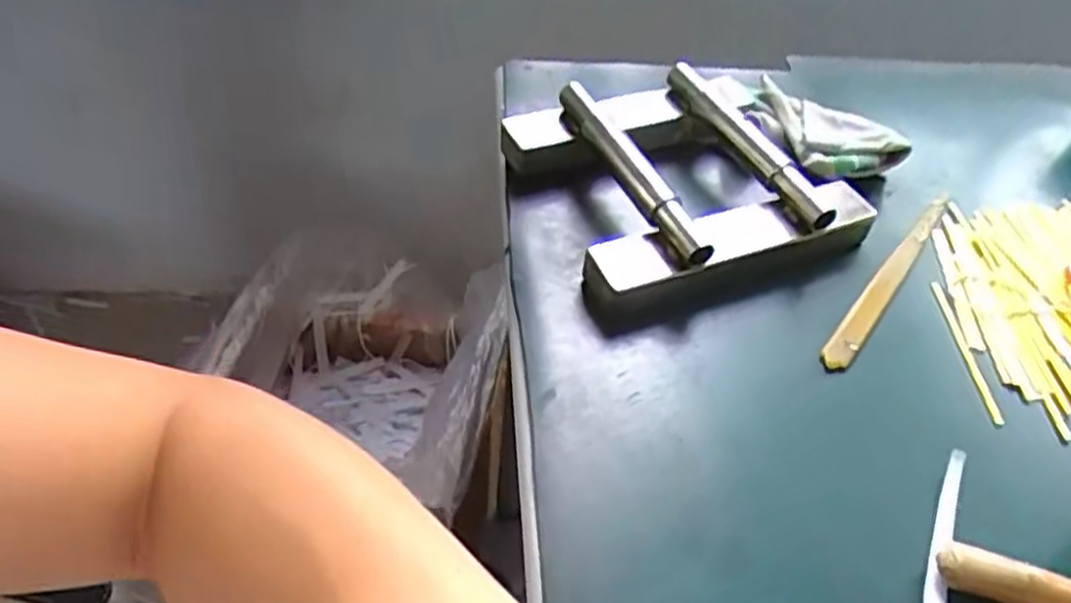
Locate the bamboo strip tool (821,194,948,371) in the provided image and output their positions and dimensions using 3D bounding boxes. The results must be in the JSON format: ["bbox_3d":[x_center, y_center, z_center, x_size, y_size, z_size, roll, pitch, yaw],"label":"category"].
[{"bbox_3d":[0.236,-0.020,0.517,0.017,0.004,0.210,29,51,24],"label":"bamboo strip tool"}]

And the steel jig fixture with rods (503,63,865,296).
[{"bbox_3d":[0.100,-0.099,0.556,0.207,0.050,0.208,-14,47,-16],"label":"steel jig fixture with rods"}]

